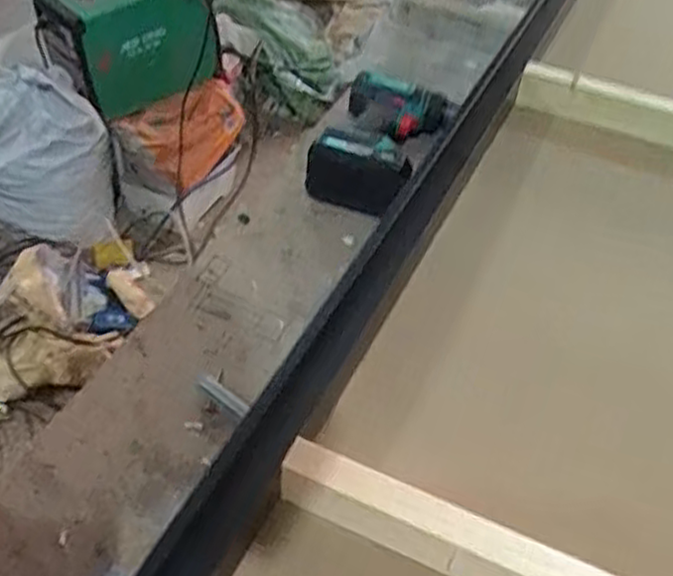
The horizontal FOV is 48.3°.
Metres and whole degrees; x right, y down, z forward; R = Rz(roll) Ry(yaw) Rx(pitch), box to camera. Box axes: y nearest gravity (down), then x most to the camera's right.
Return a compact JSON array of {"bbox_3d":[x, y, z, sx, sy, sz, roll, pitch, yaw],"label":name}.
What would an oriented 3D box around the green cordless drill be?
[{"bbox_3d":[0.056,-0.198,0.919,0.133,0.092,0.261,20,47,14],"label":"green cordless drill"}]

